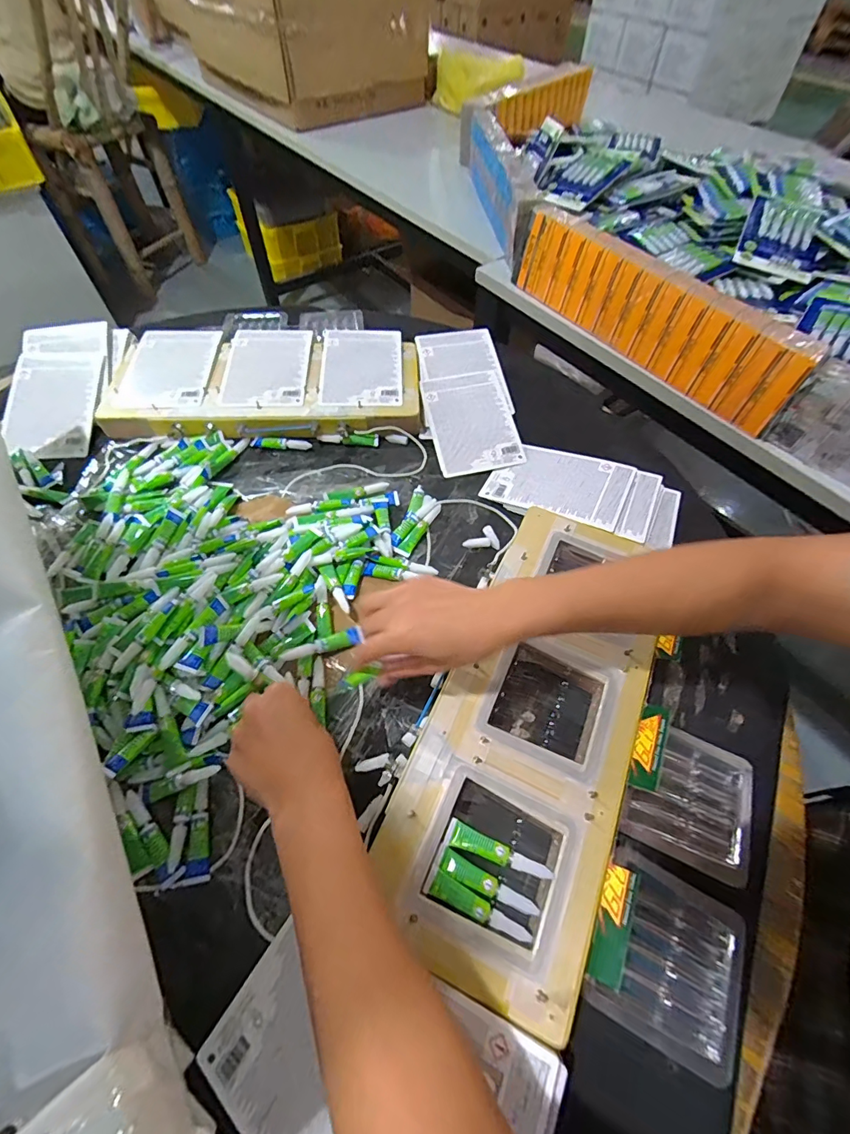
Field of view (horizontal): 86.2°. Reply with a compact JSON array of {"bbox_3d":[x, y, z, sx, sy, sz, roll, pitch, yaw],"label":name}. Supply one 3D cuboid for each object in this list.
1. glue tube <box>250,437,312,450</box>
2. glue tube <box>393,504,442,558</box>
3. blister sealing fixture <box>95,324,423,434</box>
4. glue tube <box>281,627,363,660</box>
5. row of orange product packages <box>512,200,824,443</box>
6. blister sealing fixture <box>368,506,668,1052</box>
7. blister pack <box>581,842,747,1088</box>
[{"bbox_3d":[-0.196,-0.170,0.621,0.082,0.011,0.014,5,58,2],"label":"glue tube"},{"bbox_3d":[-0.007,-0.047,0.551,0.019,0.014,0.084,27,61,15],"label":"glue tube"},{"bbox_3d":[-0.220,-0.277,0.658,0.416,0.037,0.205,-3,58,-2],"label":"blister sealing fixture"},{"bbox_3d":[-0.103,0.077,0.451,0.077,0.009,0.019,-13,58,-24],"label":"glue tube"},{"bbox_3d":[0.342,-0.405,0.710,0.071,0.116,0.512,-29,63,-18],"label":"row of orange product packages"},{"bbox_3d":[0.099,0.144,0.414,0.175,0.036,0.384,23,60,13],"label":"blister sealing fixture"},{"bbox_3d":[0.177,0.284,0.333,0.114,0.026,0.102,31,61,4],"label":"blister pack"}]

